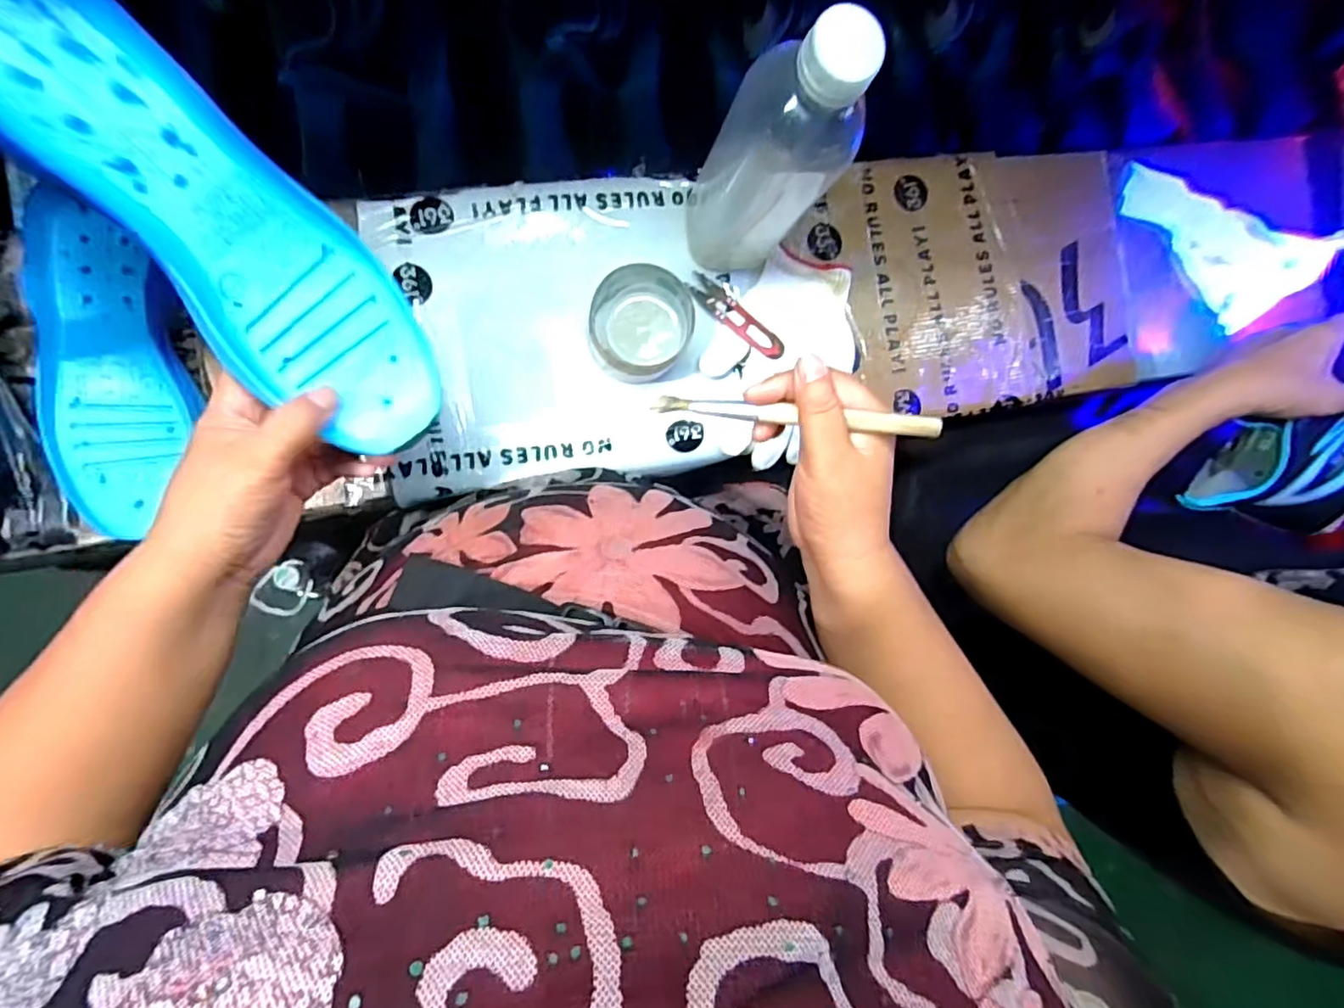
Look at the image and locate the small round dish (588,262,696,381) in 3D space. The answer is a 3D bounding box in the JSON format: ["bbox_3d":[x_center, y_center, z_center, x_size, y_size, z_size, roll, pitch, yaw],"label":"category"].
[{"bbox_3d":[-0.025,-0.146,0.492,0.077,0.047,0.079,1,86,-8],"label":"small round dish"}]

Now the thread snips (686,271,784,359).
[{"bbox_3d":[0.056,-0.164,0.525,0.101,0.010,0.022,41,82,-4],"label":"thread snips"}]

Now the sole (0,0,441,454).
[{"bbox_3d":[-0.219,-0.131,0.300,0.085,0.028,0.248,-44,123,-8],"label":"sole"}]

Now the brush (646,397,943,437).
[{"bbox_3d":[0.063,-0.048,0.328,0.153,0.007,0.010,8,85,17],"label":"brush"}]

